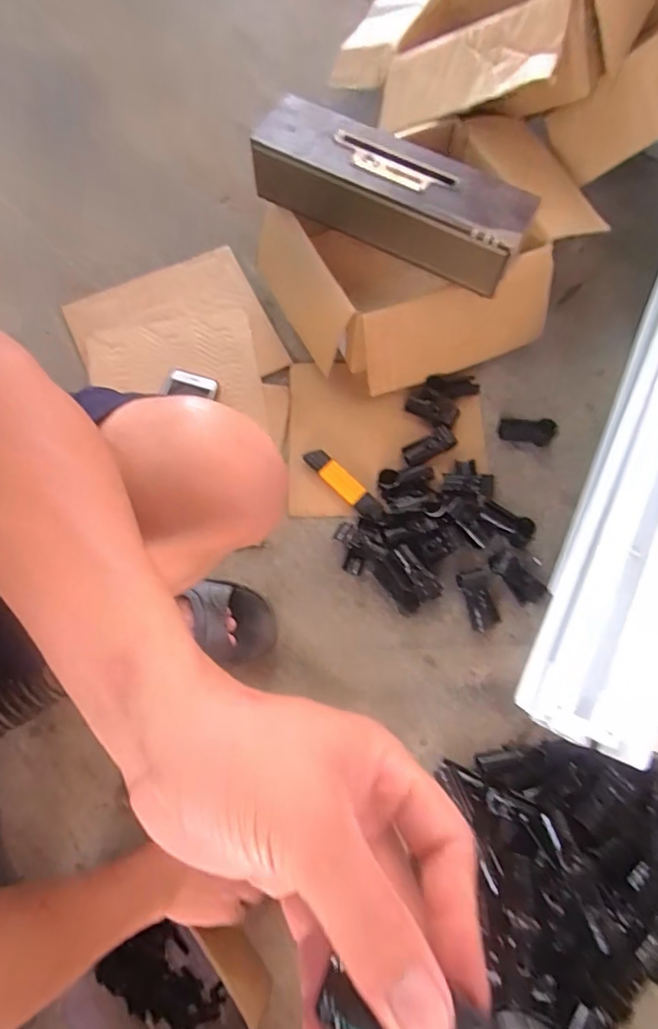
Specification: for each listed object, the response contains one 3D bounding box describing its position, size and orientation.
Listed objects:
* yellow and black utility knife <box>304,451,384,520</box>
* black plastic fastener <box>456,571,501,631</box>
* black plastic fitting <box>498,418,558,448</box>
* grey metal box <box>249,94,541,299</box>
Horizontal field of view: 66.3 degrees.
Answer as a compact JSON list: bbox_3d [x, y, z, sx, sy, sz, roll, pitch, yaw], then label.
[{"bbox_3d":[0.022,-0.043,0.726,0.139,0.014,0.027,43,75,12],"label":"yellow and black utility knife"},{"bbox_3d":[0.204,0.114,0.678,0.038,0.027,0.078,-14,72,-6],"label":"black plastic fastener"},{"bbox_3d":[0.294,-0.123,0.747,0.081,0.024,0.032,11,71,2],"label":"black plastic fitting"},{"bbox_3d":[0.078,-0.432,0.674,0.378,0.078,0.122,30,73,8],"label":"grey metal box"}]

